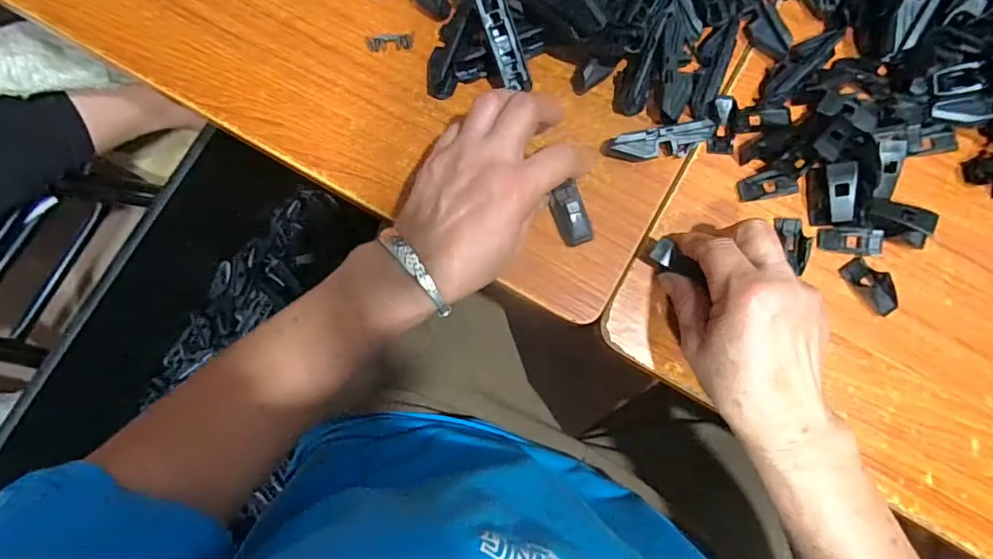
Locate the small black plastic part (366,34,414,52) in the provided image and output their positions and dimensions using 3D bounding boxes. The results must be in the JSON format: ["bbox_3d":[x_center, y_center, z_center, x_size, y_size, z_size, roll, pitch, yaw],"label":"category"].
[{"bbox_3d":[-0.081,-0.180,0.384,0.035,0.006,0.009,-3,83,0],"label":"small black plastic part"}]

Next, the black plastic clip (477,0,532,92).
[{"bbox_3d":[0.006,-0.172,0.360,0.021,0.013,0.070,-21,110,2],"label":"black plastic clip"}]

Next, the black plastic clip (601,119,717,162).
[{"bbox_3d":[0.117,-0.097,0.360,0.074,0.020,0.019,-7,83,0],"label":"black plastic clip"}]

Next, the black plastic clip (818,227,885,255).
[{"bbox_3d":[0.247,-0.027,0.352,0.042,0.004,0.017,5,83,1],"label":"black plastic clip"}]

